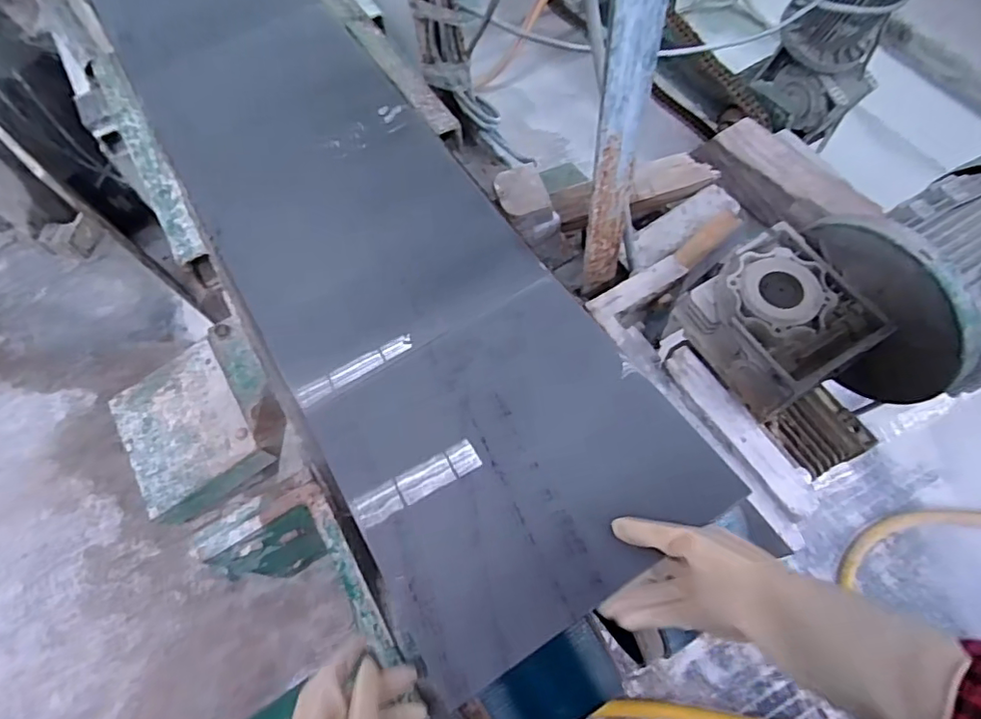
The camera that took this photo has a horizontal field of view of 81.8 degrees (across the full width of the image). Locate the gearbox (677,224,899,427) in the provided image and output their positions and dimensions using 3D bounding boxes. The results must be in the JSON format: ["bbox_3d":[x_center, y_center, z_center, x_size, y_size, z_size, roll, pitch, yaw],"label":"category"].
[{"bbox_3d":[0.276,-0.037,0.556,0.116,0.095,0.147,-27,66,-8],"label":"gearbox"}]

